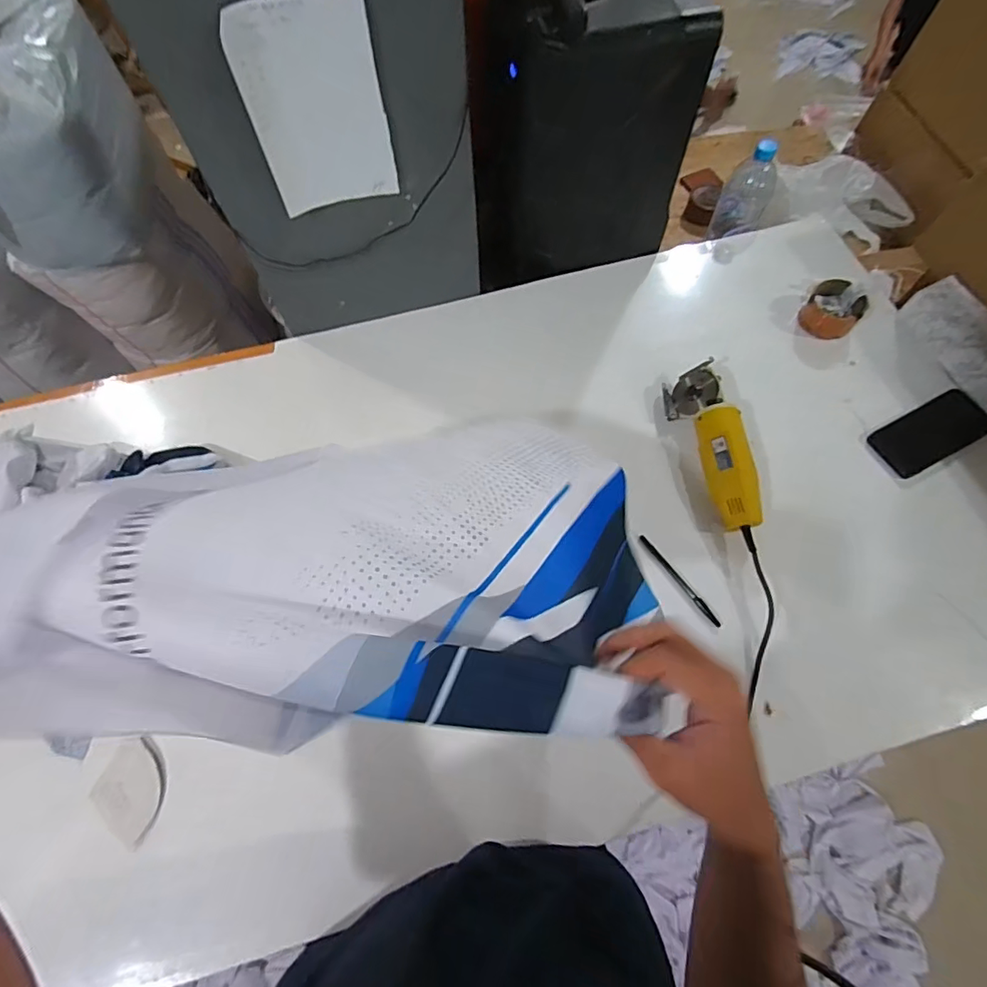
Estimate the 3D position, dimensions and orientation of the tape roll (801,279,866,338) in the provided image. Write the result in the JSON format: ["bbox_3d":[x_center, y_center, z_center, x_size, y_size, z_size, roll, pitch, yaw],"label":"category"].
[{"bbox_3d":[0.537,-0.291,0.800,0.080,0.046,0.080,0,66,1],"label":"tape roll"}]

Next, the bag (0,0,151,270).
[{"bbox_3d":[-0.973,-0.783,1.064,0.354,0.379,0.410,-17,67,-6],"label":"bag"}]

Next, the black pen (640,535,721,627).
[{"bbox_3d":[0.244,0.113,0.665,0.010,0.011,0.144,-32,70,-13],"label":"black pen"}]

